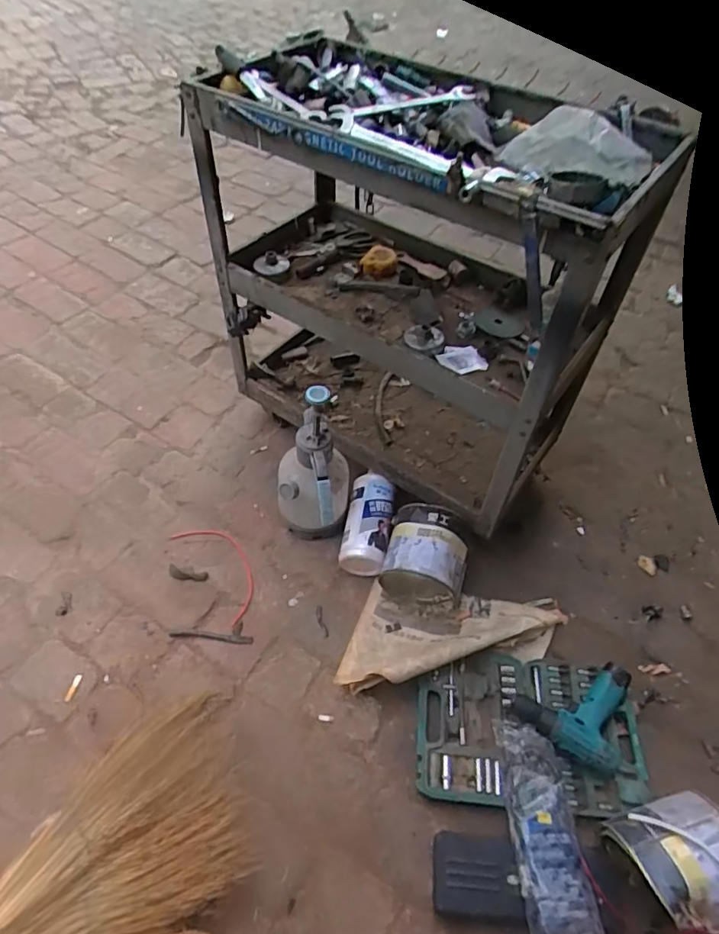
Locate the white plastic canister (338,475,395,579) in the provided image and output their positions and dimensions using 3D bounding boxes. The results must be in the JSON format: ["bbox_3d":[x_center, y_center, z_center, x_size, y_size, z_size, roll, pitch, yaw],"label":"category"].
[{"bbox_3d":[0.022,0.119,1.212,0.104,0.090,0.232,9,52,6],"label":"white plastic canister"}]

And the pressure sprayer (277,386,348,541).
[{"bbox_3d":[-0.096,0.027,1.097,0.144,0.377,0.178,-1,51,-2],"label":"pressure sprayer"}]

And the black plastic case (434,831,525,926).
[{"bbox_3d":[0.178,0.623,0.838,0.126,0.028,0.105,5,50,3],"label":"black plastic case"}]

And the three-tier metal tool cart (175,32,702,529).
[{"bbox_3d":[0.098,-0.343,1.093,0.733,0.664,0.452,32,56,23],"label":"three-tier metal tool cart"}]

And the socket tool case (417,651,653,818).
[{"bbox_3d":[0.294,0.454,0.958,0.380,0.035,0.247,5,50,3],"label":"socket tool case"}]

